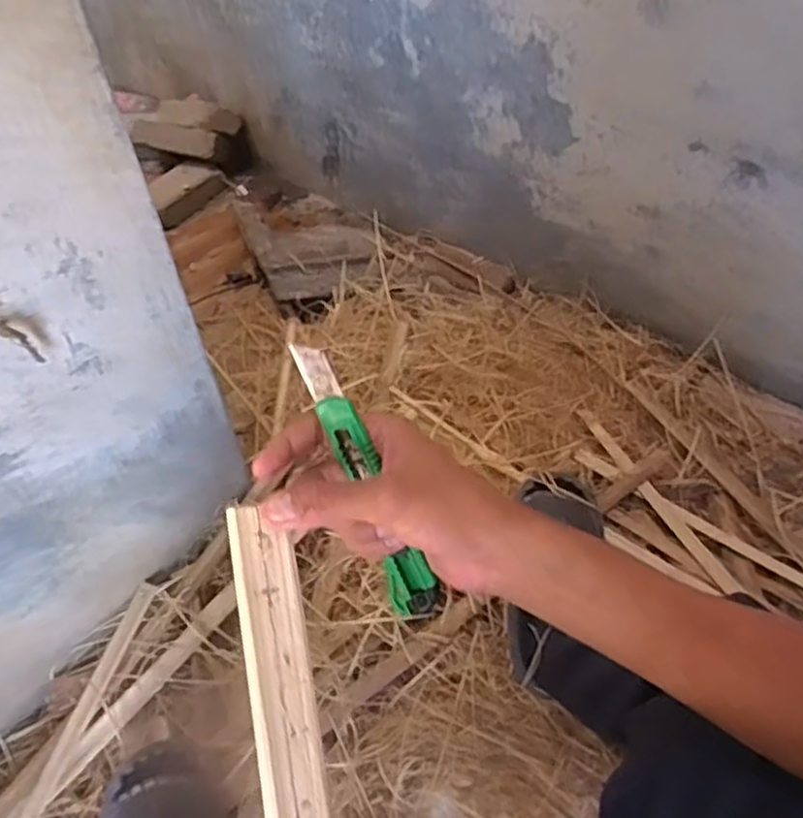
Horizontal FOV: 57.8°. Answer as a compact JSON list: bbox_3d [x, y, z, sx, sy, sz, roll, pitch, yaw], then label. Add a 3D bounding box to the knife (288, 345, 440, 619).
[{"bbox_3d":[-0.019,0.044,0.411,0.022,0.171,0.021,-28,16,-20],"label":"knife"}]

